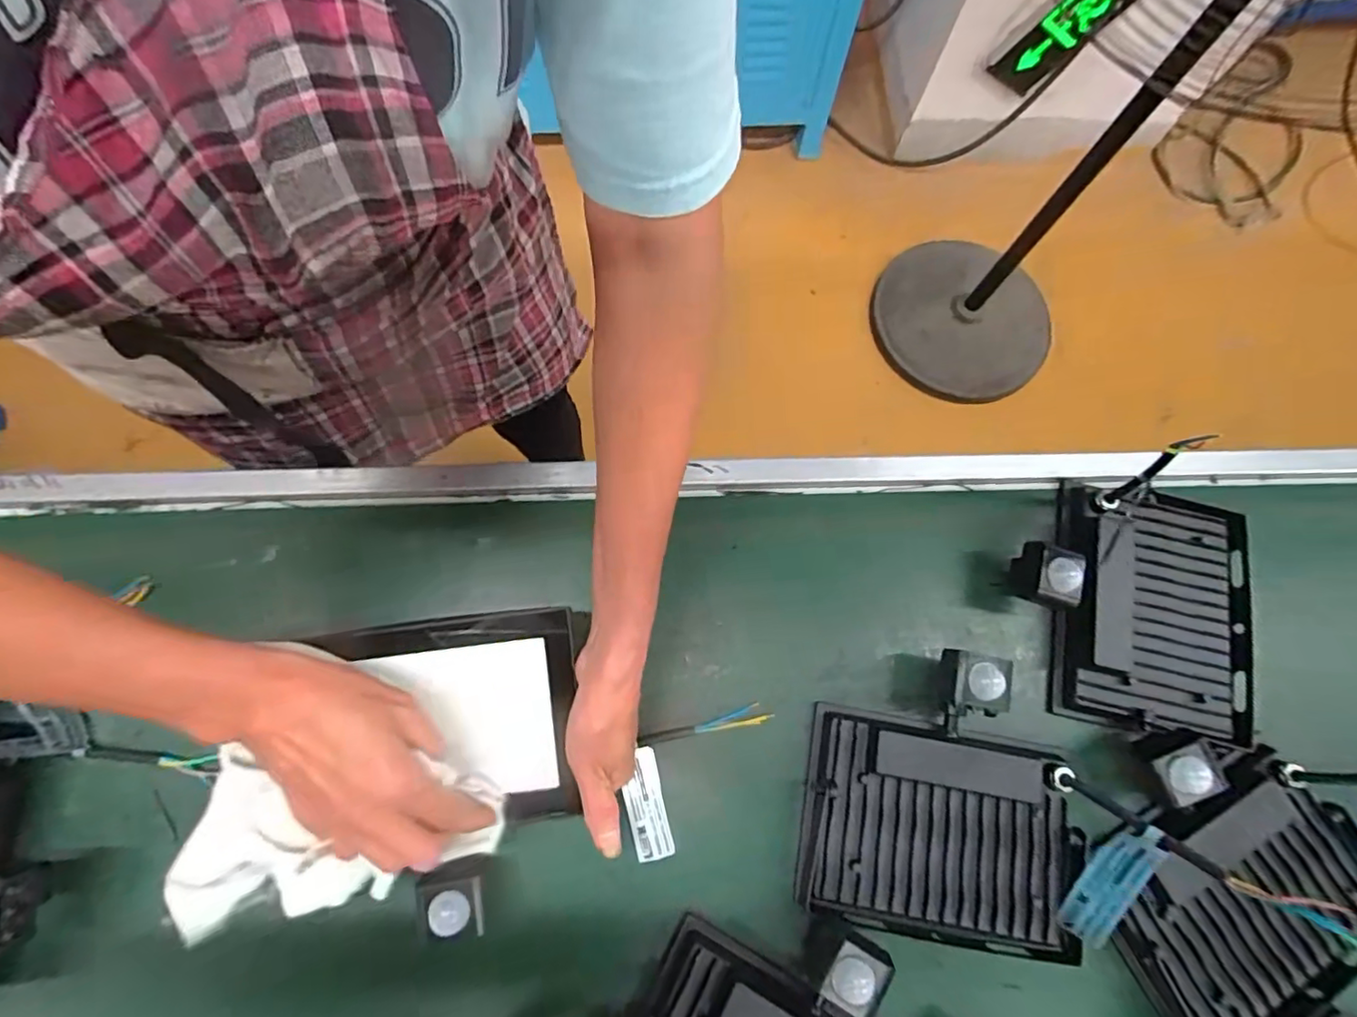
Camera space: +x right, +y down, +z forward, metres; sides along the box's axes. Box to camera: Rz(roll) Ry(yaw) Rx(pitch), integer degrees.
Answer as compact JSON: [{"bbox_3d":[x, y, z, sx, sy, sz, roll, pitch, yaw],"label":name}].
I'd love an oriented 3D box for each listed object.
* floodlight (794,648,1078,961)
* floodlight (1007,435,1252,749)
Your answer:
[{"bbox_3d":[0.179,0.190,0.402,0.174,0.048,0.178,11,73,0],"label":"floodlight"},{"bbox_3d":[0.341,0.065,0.438,0.184,0.083,0.178,10,76,2],"label":"floodlight"}]

